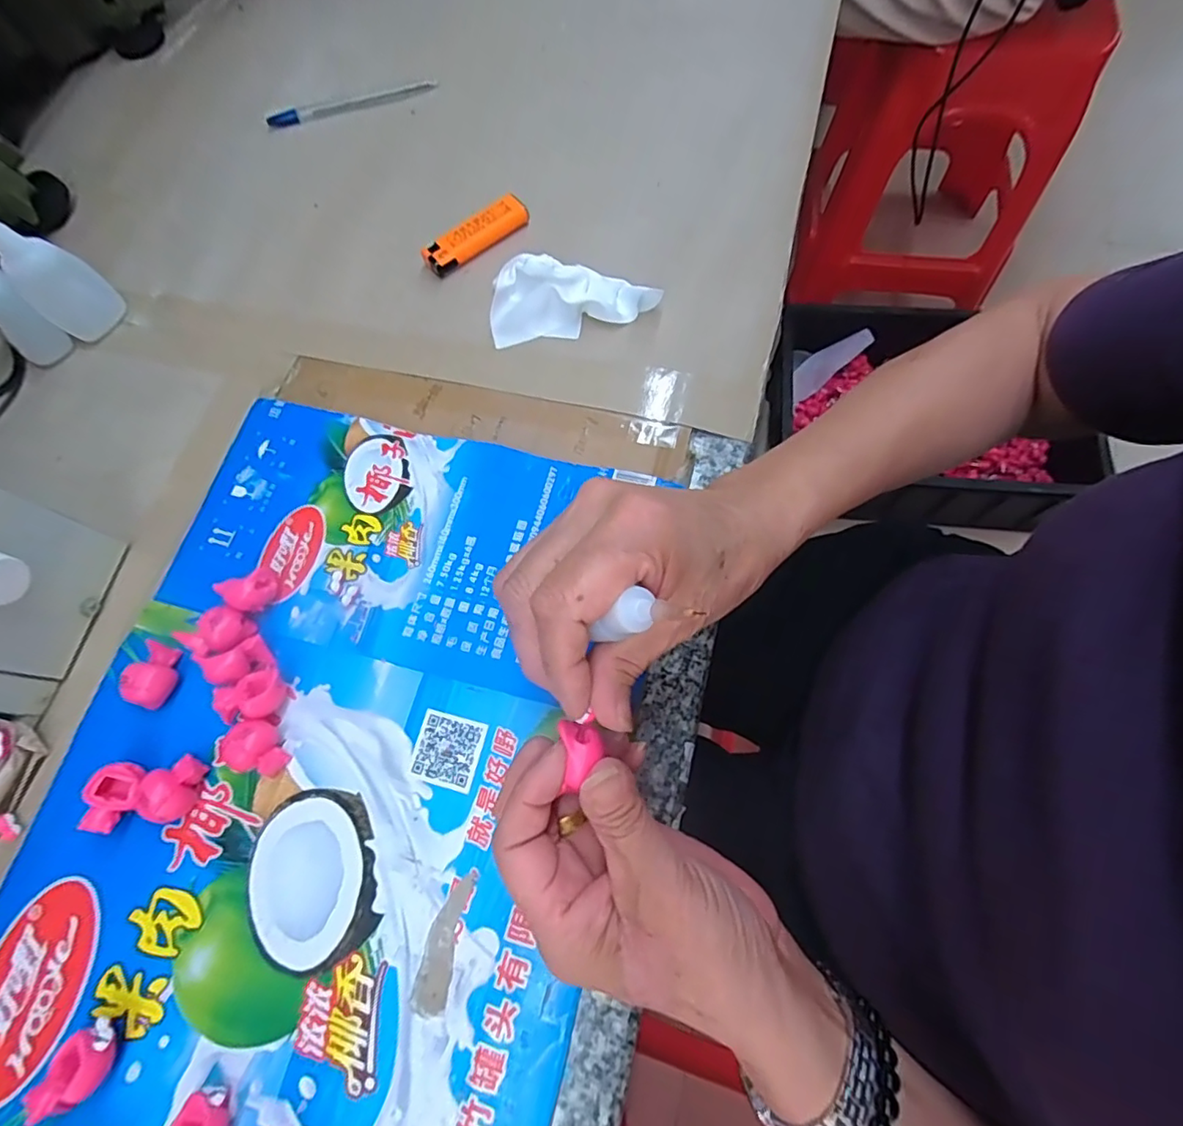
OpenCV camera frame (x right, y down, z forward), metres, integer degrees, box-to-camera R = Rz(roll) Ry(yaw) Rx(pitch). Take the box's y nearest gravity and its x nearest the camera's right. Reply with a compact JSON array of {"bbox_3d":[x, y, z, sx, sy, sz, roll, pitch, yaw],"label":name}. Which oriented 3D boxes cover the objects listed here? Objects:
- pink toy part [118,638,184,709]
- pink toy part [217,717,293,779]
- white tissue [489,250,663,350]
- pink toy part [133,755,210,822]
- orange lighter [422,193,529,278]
[{"bbox_3d":[-0.237,0.061,0.313,0.017,0.023,0.034,10,72,6],"label":"pink toy part"},{"bbox_3d":[-0.173,0.097,0.299,0.027,0.021,0.024,36,76,14],"label":"pink toy part"},{"bbox_3d":[-0.013,-0.178,0.381,0.109,0.034,0.042,-4,71,1],"label":"white tissue"},{"bbox_3d":[-0.215,0.116,0.296,0.022,0.020,0.030,10,72,6],"label":"pink toy part"},{"bbox_3d":[-0.084,-0.236,0.417,0.081,0.018,0.025,-37,73,-10],"label":"orange lighter"}]

